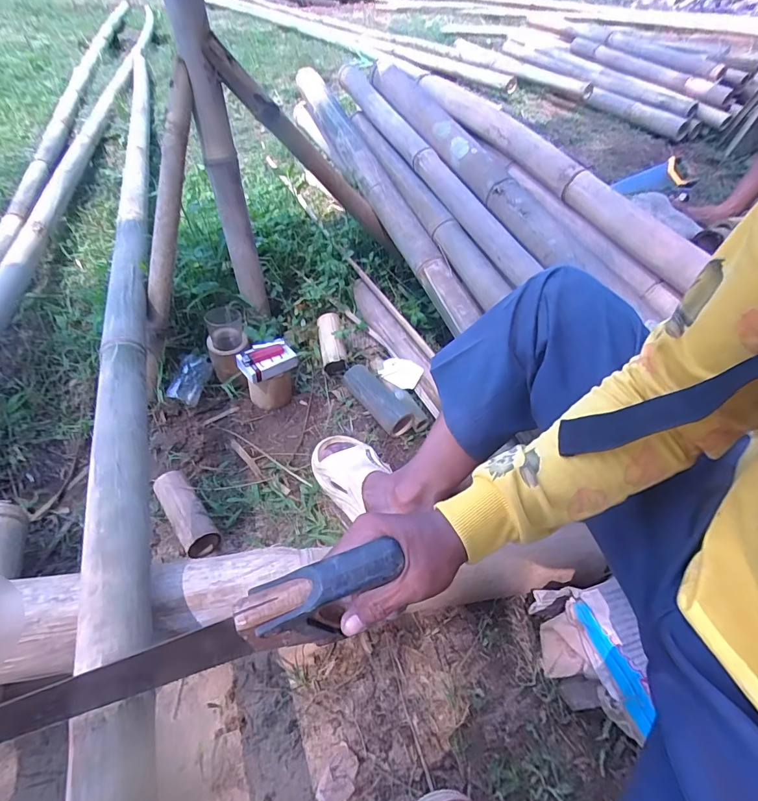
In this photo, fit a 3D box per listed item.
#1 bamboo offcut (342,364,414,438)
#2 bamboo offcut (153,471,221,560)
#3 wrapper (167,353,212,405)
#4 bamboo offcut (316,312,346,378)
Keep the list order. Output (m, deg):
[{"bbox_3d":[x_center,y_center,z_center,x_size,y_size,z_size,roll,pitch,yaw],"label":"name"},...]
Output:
[{"bbox_3d":[-0.002,-0.001,0.853,0.067,0.058,0.166,-28,54,-24],"label":"bamboo offcut"},{"bbox_3d":[-0.311,0.179,0.672,0.051,0.052,0.151,-31,55,-26],"label":"bamboo offcut"},{"bbox_3d":[-0.386,-0.044,0.854,0.028,0.063,0.100,10,70,37],"label":"wrapper"},{"bbox_3d":[-0.104,-0.131,0.924,0.053,0.045,0.155,-7,75,-8],"label":"bamboo offcut"}]

